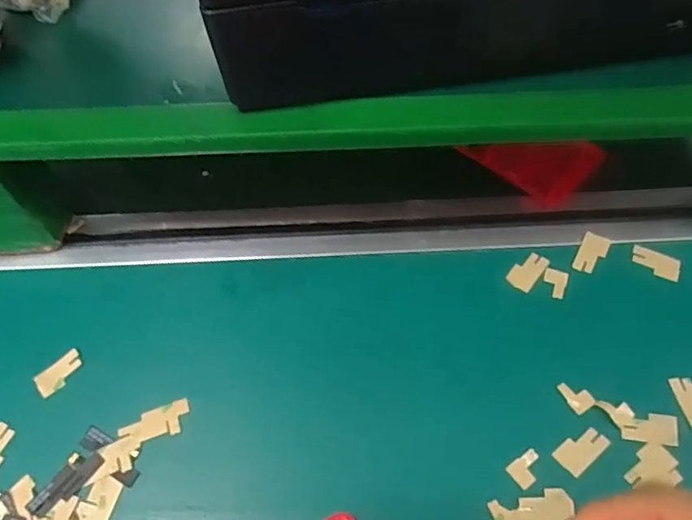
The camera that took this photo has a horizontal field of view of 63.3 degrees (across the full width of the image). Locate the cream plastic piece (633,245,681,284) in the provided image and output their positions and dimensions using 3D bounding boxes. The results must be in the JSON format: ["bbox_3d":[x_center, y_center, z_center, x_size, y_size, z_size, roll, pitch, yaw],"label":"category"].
[{"bbox_3d":[0.190,0.002,0.344,0.028,0.004,0.016,24,64,16],"label":"cream plastic piece"}]

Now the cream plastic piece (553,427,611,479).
[{"bbox_3d":[0.123,0.098,0.292,0.028,0.004,0.016,-36,64,-16],"label":"cream plastic piece"}]

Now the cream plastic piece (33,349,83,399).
[{"bbox_3d":[-0.165,0.066,0.324,0.027,0.007,0.015,-36,64,-16],"label":"cream plastic piece"}]

